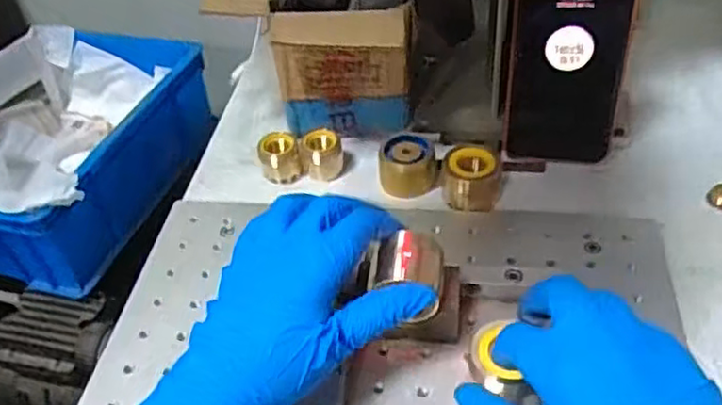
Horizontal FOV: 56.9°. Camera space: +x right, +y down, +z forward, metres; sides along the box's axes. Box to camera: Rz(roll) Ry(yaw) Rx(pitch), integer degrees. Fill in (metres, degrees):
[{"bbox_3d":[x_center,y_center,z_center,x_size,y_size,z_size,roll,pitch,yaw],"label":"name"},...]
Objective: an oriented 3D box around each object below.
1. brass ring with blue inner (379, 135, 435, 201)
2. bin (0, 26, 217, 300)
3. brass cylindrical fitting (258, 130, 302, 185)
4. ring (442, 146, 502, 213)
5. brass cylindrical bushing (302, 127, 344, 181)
[{"bbox_3d":[0.034,-0.027,0.488,0.040,0.030,0.035,-4,43,3],"label":"brass ring with blue inner"},{"bbox_3d":[-0.363,-0.069,0.803,0.280,0.143,0.332,9,45,16],"label":"bin"},{"bbox_3d":[-0.062,-0.034,0.514,0.029,0.034,0.024,-9,43,-2],"label":"brass cylindrical fitting"},{"bbox_3d":[0.079,-0.017,0.470,0.037,0.033,0.031,11,46,18],"label":"ring"},{"bbox_3d":[-0.029,-0.037,0.513,0.029,0.032,0.025,-11,43,-4],"label":"brass cylindrical bushing"}]

